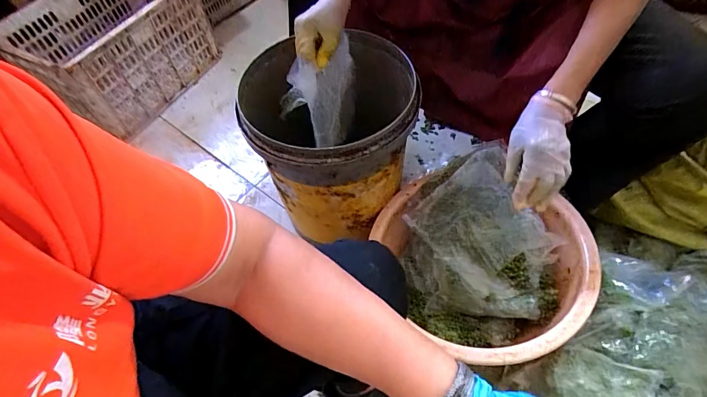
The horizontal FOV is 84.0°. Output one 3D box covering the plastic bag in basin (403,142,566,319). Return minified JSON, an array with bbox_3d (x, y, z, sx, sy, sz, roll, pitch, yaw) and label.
[{"bbox_3d":[0.238,0.068,0.741,0.261,0.166,0.284,15,57,14],"label":"plastic bag in basin"}]

